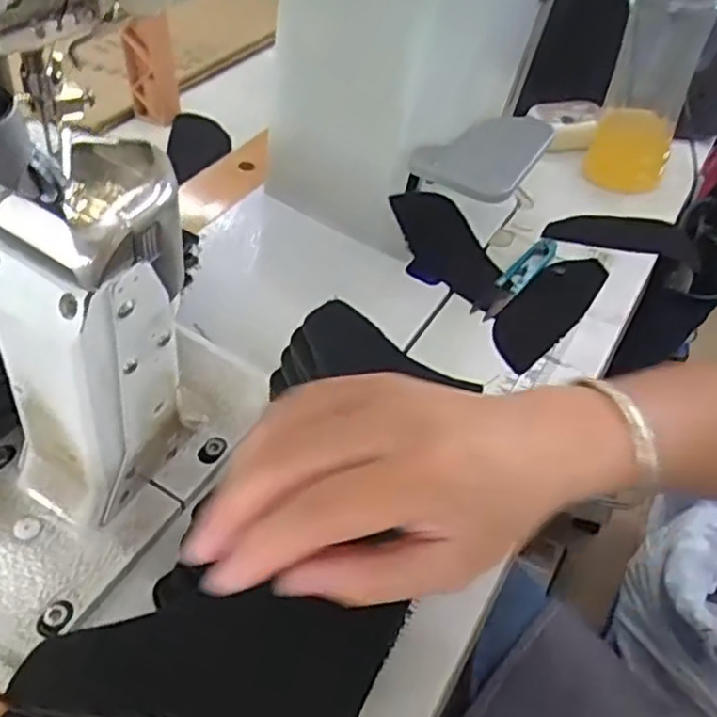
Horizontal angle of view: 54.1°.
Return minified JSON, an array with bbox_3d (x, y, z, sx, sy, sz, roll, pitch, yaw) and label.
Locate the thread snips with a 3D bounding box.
[{"bbox_3d":[0.120,-0.062,0.532,0.020,0.011,0.103,29,51,23],"label":"thread snips"}]

